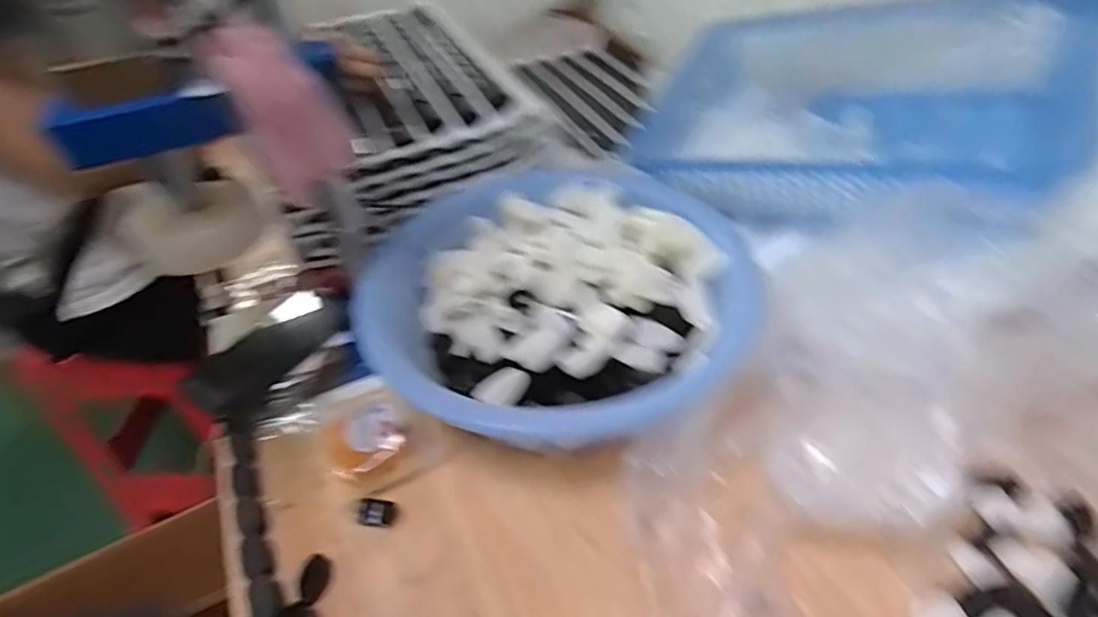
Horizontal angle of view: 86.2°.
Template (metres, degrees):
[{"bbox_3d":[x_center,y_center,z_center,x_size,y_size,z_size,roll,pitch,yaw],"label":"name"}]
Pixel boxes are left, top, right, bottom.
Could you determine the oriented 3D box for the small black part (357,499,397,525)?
[{"bbox_3d":[-0.138,0.163,0.469,0.030,0.015,0.015,-2,44,4],"label":"small black part"}]

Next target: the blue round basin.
[{"bbox_3d":[0.013,-0.011,0.561,0.357,0.104,0.356,-36,51,-28],"label":"blue round basin"}]

